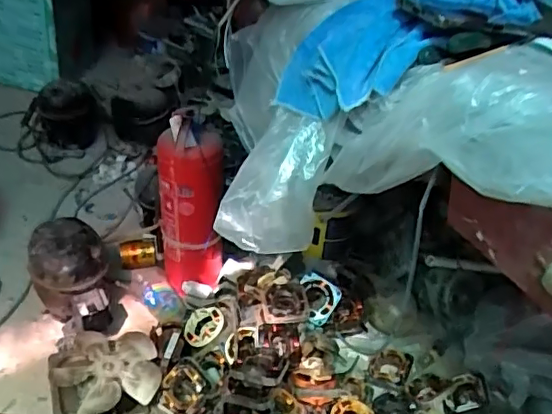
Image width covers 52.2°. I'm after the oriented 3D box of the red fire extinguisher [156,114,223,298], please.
[{"bbox_3d":[-0.174,0.015,1.150,0.131,0.389,0.095,0,35,-9],"label":"red fire extinguisher"}]

